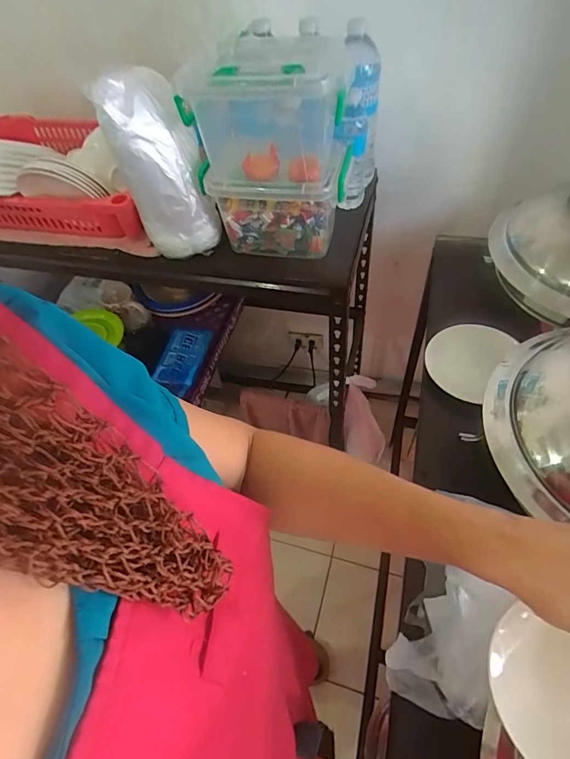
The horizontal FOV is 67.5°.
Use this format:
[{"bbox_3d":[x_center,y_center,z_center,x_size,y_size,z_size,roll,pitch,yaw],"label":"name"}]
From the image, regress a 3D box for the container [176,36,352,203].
[{"bbox_3d":[-0.022,-0.371,0.619,0.221,0.159,0.159,3,53,8],"label":"container"}]

